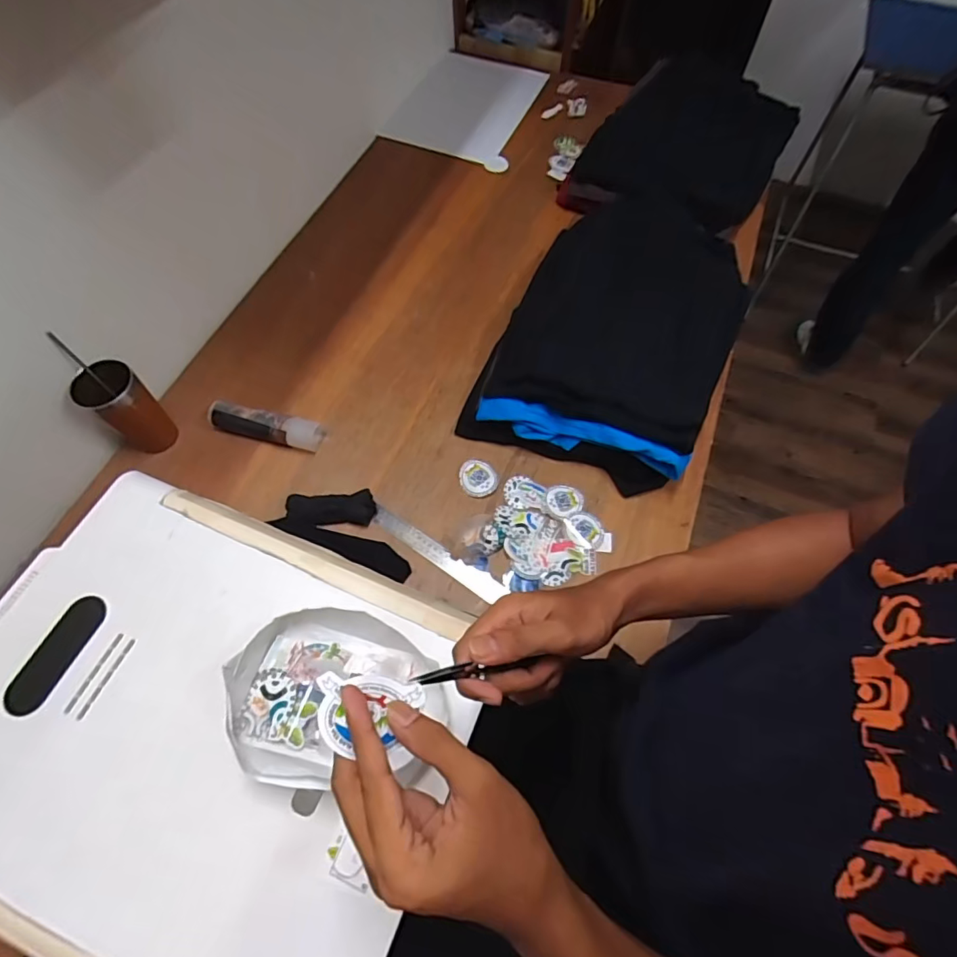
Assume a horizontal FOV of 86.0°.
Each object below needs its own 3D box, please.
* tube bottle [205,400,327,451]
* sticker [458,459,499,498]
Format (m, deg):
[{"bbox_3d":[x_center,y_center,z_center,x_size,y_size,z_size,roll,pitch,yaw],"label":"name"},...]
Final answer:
[{"bbox_3d":[-0.341,-0.083,0.821,0.182,0.055,0.046,9,62,4],"label":"tube bottle"},{"bbox_3d":[0.000,-0.001,0.802,0.060,0.011,0.060,1,62,-1],"label":"sticker"}]

